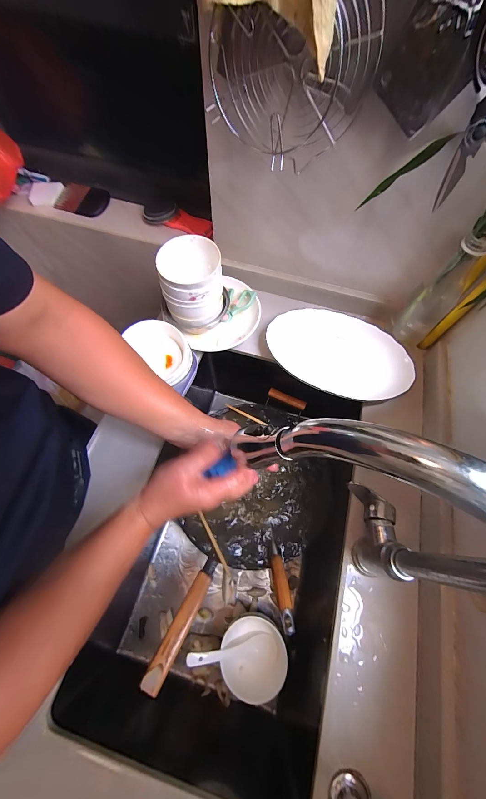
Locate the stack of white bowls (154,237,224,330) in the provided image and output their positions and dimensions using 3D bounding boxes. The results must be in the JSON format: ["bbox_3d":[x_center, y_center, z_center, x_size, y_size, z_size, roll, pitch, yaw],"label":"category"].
[{"bbox_3d":[-0.096,-0.221,0.531,0.110,0.106,0.113,-8,66,-5],"label":"stack of white bowls"}]

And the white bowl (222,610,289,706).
[{"bbox_3d":[0.019,0.465,0.511,0.111,0.071,0.102,1,65,-1],"label":"white bowl"}]

